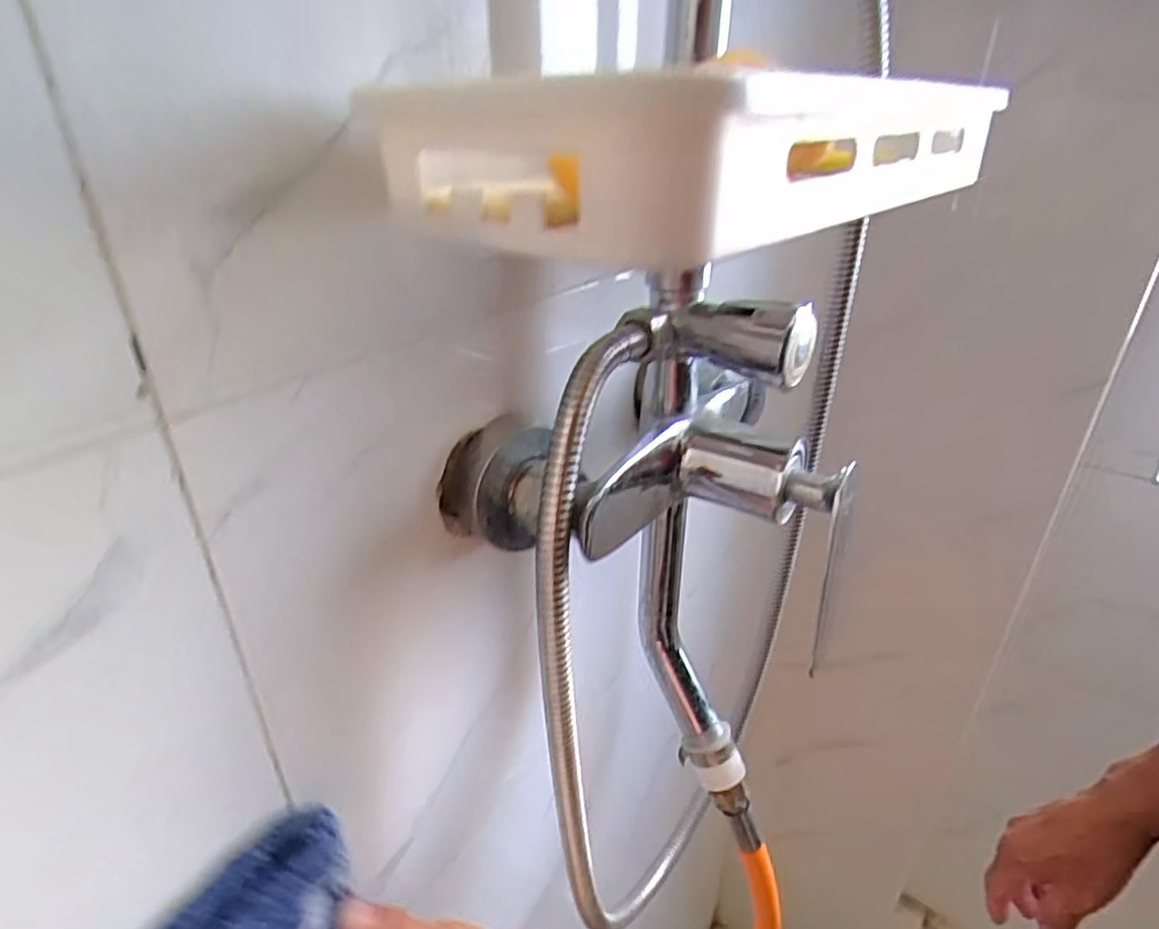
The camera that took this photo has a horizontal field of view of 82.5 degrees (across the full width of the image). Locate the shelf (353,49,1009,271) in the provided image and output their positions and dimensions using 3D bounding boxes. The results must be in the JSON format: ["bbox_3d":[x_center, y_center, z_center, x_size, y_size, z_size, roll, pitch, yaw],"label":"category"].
[{"bbox_3d":[0.062,-0.113,0.232,0.102,0.035,0.244,25,37,37],"label":"shelf"}]

